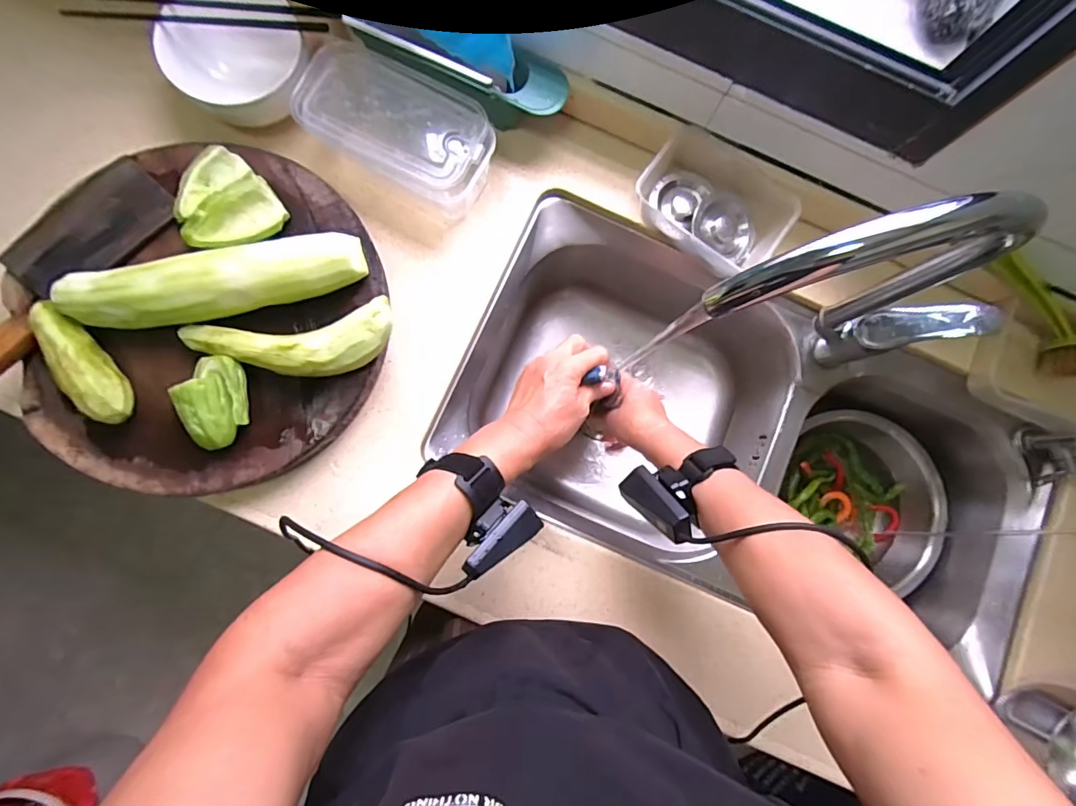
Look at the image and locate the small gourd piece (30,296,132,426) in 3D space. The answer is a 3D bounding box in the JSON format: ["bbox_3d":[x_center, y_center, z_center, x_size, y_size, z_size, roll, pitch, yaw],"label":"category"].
[{"bbox_3d":[-0.435,-0.034,0.463,0.042,0.047,0.119,-38,86,-7],"label":"small gourd piece"}]

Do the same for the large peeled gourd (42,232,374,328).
[{"bbox_3d":[-0.306,-0.109,0.466,0.269,0.076,0.061,-12,84,-5],"label":"large peeled gourd"}]

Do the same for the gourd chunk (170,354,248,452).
[{"bbox_3d":[-0.312,-0.001,0.471,0.059,0.039,0.082,-21,84,-6],"label":"gourd chunk"}]

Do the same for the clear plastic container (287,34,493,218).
[{"bbox_3d":[-0.154,-0.295,0.543,0.205,0.082,0.119,32,82,1],"label":"clear plastic container"}]

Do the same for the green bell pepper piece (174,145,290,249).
[{"bbox_3d":[-0.325,-0.210,0.497,0.095,0.044,0.101,0,83,-3],"label":"green bell pepper piece"}]

